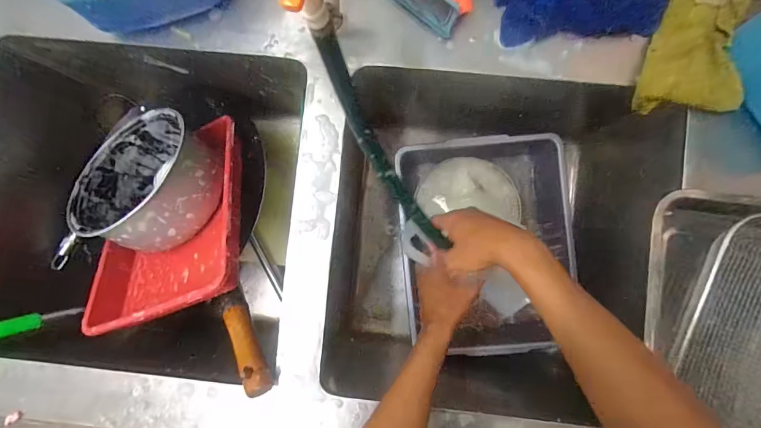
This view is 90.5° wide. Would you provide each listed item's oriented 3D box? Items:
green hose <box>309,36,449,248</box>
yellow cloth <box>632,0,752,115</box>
[{"bbox_3d":[0.005,-0.066,0.438,0.031,0.049,0.294,-33,125,1],"label":"green hose"},{"bbox_3d":[0.392,-0.222,0.477,0.116,0.040,0.169,0,87,3],"label":"yellow cloth"}]

